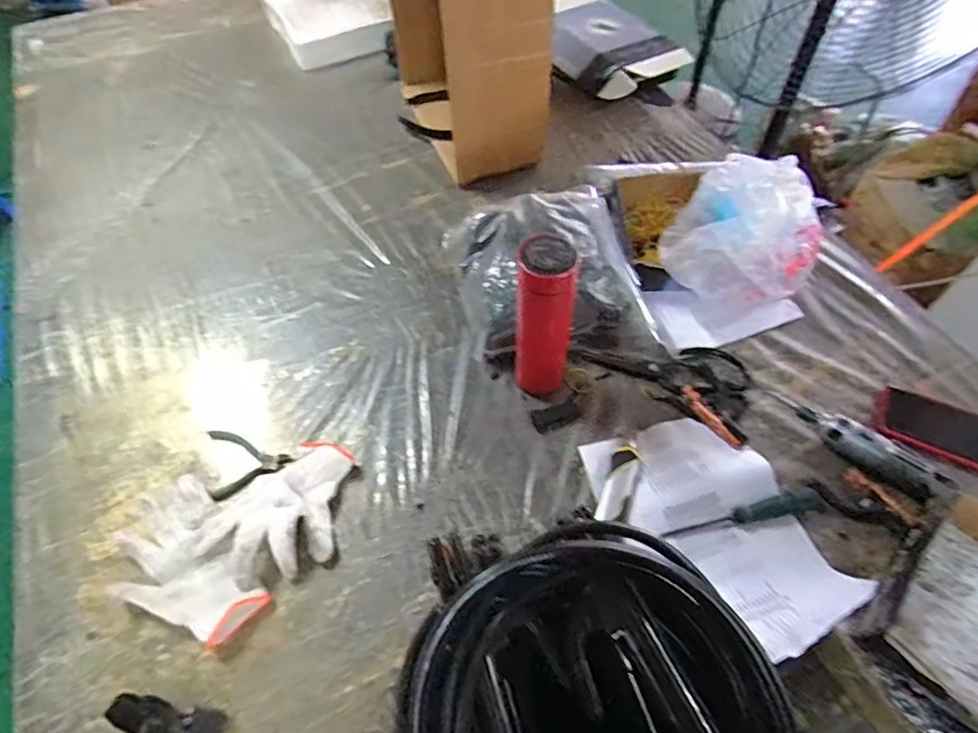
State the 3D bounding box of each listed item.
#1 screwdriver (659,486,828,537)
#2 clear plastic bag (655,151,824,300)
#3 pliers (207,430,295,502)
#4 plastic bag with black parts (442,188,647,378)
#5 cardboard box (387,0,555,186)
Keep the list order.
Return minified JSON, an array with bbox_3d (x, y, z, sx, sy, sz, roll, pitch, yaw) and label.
[{"bbox_3d":[0.295,0.171,0.671,0.195,0.028,0.029,-10,57,-5],"label":"screwdriver"},{"bbox_3d":[0.349,-0.179,0.777,0.191,0.122,0.176,25,61,16],"label":"clear plastic bag"},{"bbox_3d":[-0.312,0.108,0.731,0.098,0.008,0.099,-25,60,-15],"label":"pliers"},{"bbox_3d":[0.078,-0.139,0.835,0.254,0.072,0.290,-7,57,-3],"label":"plastic bag with black parts"},{"bbox_3d":[-0.047,-0.570,0.932,0.169,0.416,0.385,-18,58,-10],"label":"cardboard box"}]

